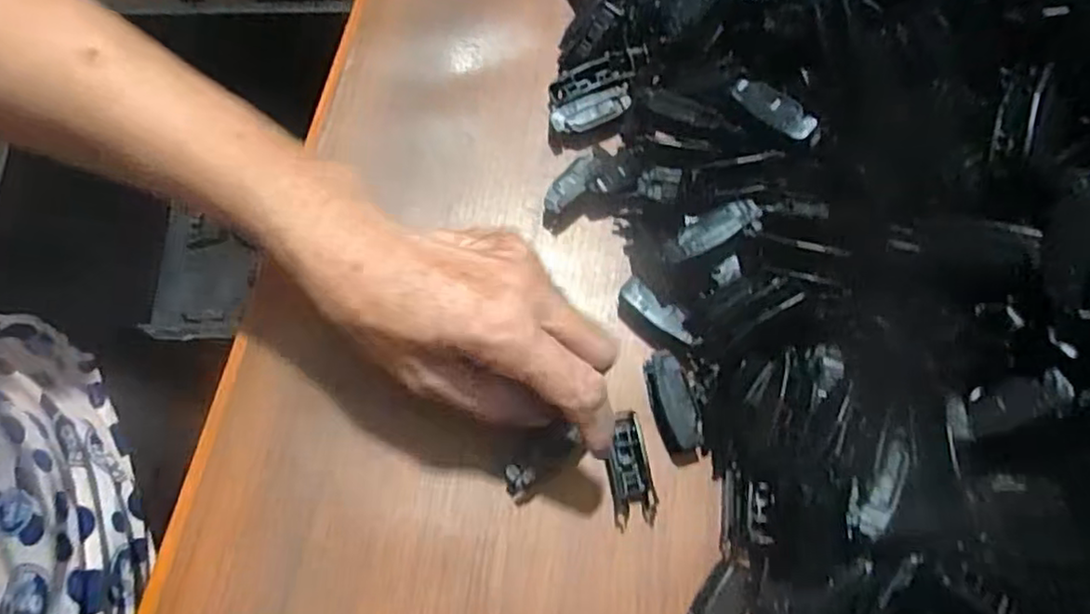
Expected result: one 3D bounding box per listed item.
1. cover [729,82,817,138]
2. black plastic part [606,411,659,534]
[{"bbox_3d":[0.114,-0.100,0.327,0.016,0.008,0.046,-33,58,-12],"label":"cover"},{"bbox_3d":[0.041,0.078,0.311,0.020,0.009,0.053,-4,85,0],"label":"black plastic part"}]

